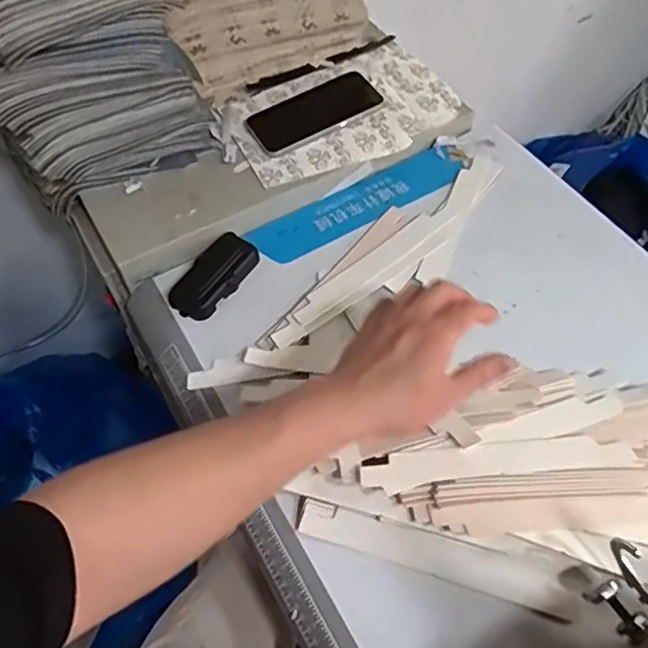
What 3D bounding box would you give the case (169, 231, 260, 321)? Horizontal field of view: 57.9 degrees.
[{"bbox_3d":[-0.122,-0.055,0.649,0.055,0.024,0.110,29,63,18],"label":"case"}]

